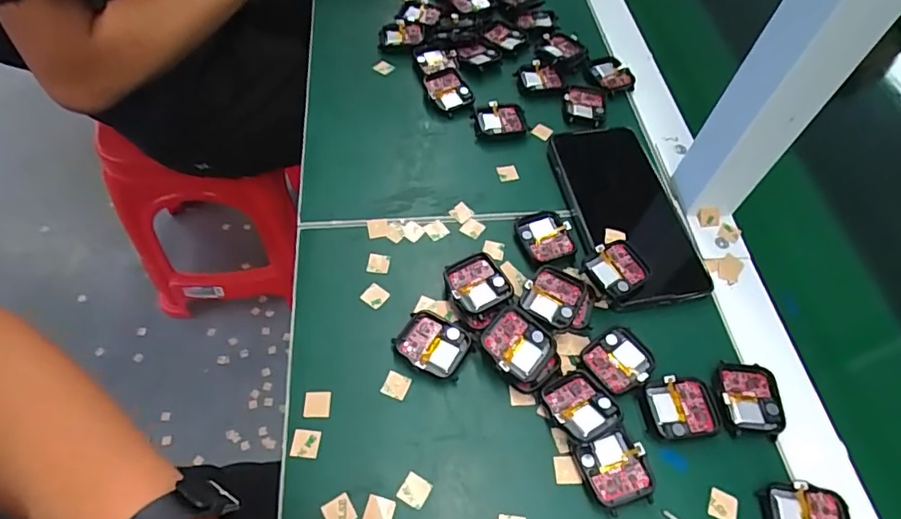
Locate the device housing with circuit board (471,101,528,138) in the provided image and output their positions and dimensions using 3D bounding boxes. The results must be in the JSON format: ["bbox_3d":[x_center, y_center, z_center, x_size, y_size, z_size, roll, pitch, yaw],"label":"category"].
[{"bbox_3d":[0.044,-0.122,0.454,0.046,0.009,0.035,-5,58,-6],"label":"device housing with circuit board"}]

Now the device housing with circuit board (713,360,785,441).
[{"bbox_3d":[0.188,0.088,0.327,0.040,0.004,0.045,7,58,2],"label":"device housing with circuit board"}]

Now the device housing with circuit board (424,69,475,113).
[{"bbox_3d":[-0.001,-0.151,0.464,0.035,0.006,0.042,-24,80,-15],"label":"device housing with circuit board"}]

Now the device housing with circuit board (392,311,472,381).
[{"bbox_3d":[-0.011,0.055,0.337,0.045,0.010,0.040,27,60,14],"label":"device housing with circuit board"}]

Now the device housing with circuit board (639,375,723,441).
[{"bbox_3d":[0.142,0.092,0.322,0.048,0.004,0.036,-3,58,-5],"label":"device housing with circuit board"}]

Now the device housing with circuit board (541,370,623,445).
[{"bbox_3d":[0.080,0.089,0.316,0.038,0.010,0.039,-25,62,-17],"label":"device housing with circuit board"}]

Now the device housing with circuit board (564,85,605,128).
[{"bbox_3d":[0.122,-0.141,0.470,0.037,0.006,0.045,9,58,3],"label":"device housing with circuit board"}]

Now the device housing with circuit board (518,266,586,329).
[{"bbox_3d":[0.070,0.026,0.354,0.037,0.014,0.041,30,61,15],"label":"device housing with circuit board"}]

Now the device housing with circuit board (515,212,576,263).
[{"bbox_3d":[0.071,-0.016,0.388,0.037,0.009,0.041,-9,59,-8],"label":"device housing with circuit board"}]

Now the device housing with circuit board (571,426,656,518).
[{"bbox_3d":[0.095,0.122,0.300,0.036,0.013,0.040,-16,60,-12],"label":"device housing with circuit board"}]

